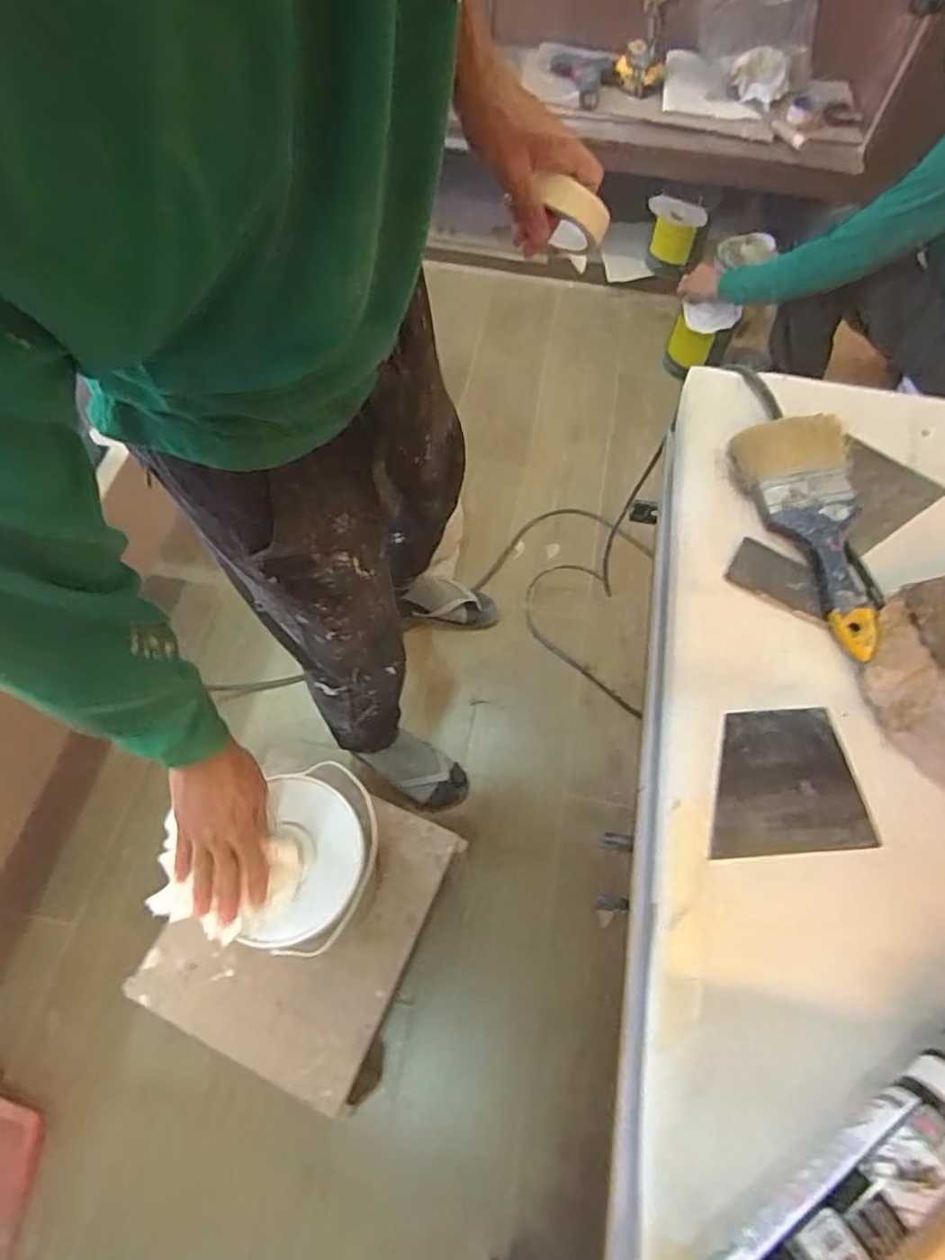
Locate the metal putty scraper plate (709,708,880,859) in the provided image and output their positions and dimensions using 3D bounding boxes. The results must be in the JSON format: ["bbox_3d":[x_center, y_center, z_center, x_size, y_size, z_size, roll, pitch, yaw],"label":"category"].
[{"bbox_3d":[0.209,0.103,0.445,0.106,0.004,0.097,-3,60,-2],"label":"metal putty scraper plate"}]

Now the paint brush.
[{"bbox_3d":[0.283,-0.088,0.521,0.073,0.034,0.225,-7,62,-5],"label":"paint brush"}]

